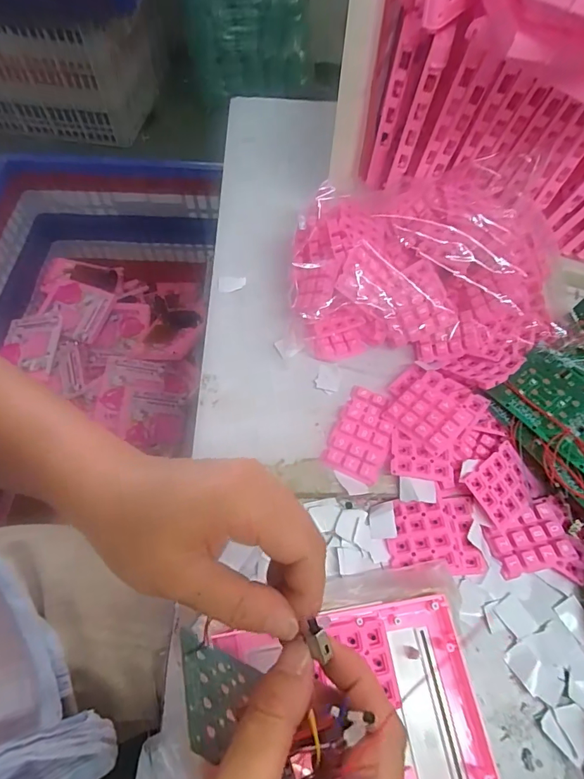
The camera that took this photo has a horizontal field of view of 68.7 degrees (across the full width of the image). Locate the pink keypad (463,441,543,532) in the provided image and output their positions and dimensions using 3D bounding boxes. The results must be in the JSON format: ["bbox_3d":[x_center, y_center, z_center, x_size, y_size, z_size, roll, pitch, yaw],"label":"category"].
[{"bbox_3d":[0.177,0.080,0.357,0.056,0.009,0.051,-33,84,-20],"label":"pink keypad"}]

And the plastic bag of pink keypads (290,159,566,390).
[{"bbox_3d":[0.126,-0.115,0.424,0.248,0.083,0.217,8,62,2],"label":"plastic bag of pink keypads"}]

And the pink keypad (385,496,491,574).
[{"bbox_3d":[0.114,0.116,0.342,0.072,0.016,0.058,-1,62,-3],"label":"pink keypad"}]

